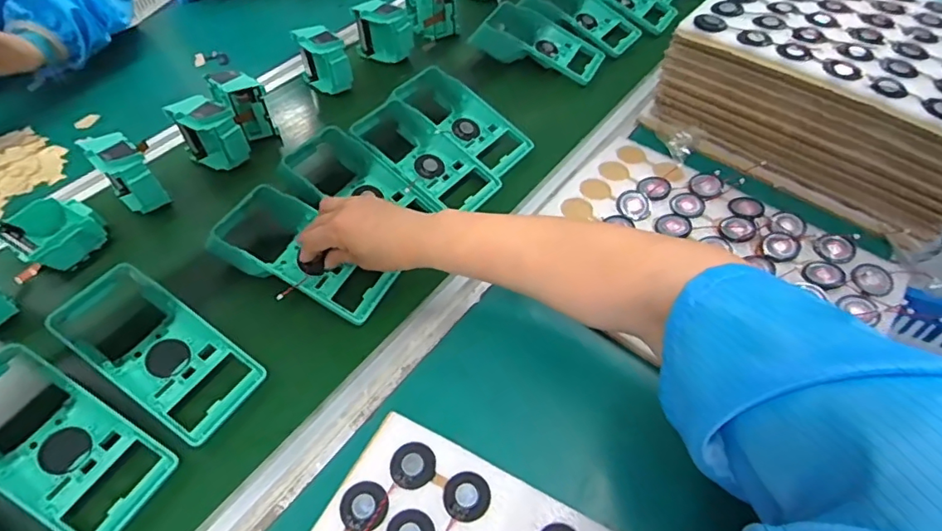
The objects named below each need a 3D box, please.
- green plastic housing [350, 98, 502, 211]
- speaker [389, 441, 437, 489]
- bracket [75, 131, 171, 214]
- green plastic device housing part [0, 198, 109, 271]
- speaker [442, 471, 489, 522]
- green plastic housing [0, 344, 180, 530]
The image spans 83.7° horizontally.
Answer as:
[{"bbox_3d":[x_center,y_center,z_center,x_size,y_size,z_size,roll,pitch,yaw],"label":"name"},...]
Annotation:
[{"bbox_3d":[-0.061,-0.126,0.613,0.188,0.049,0.084,34,58,24],"label":"green plastic housing"},{"bbox_3d":[-0.044,0.150,0.398,0.034,0.004,0.033,0,50,0],"label":"speaker"},{"bbox_3d":[-0.371,-0.095,0.569,0.067,0.071,0.051,36,59,26],"label":"bracket"},{"bbox_3d":[-0.433,-0.035,0.552,0.074,0.034,0.080,27,55,20],"label":"green plastic device housing part"},{"bbox_3d":[-0.003,0.168,0.383,0.033,0.004,0.033,0,50,0],"label":"speaker"},{"bbox_3d":[-0.330,0.133,0.407,0.193,0.044,0.087,23,54,17],"label":"green plastic housing"}]

